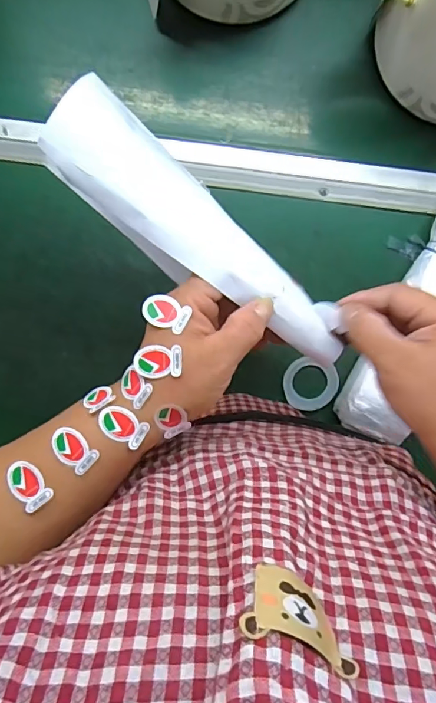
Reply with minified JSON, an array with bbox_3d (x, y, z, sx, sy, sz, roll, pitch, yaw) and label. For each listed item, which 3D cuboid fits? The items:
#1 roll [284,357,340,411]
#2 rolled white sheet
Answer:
[{"bbox_3d":[0.100,0.036,0.496,0.058,0.013,0.056,0,97,1],"label":"roll"},{"bbox_3d":[-0.010,-0.073,0.290,0.218,0.054,0.062,38,96,-14],"label":"rolled white sheet"}]

